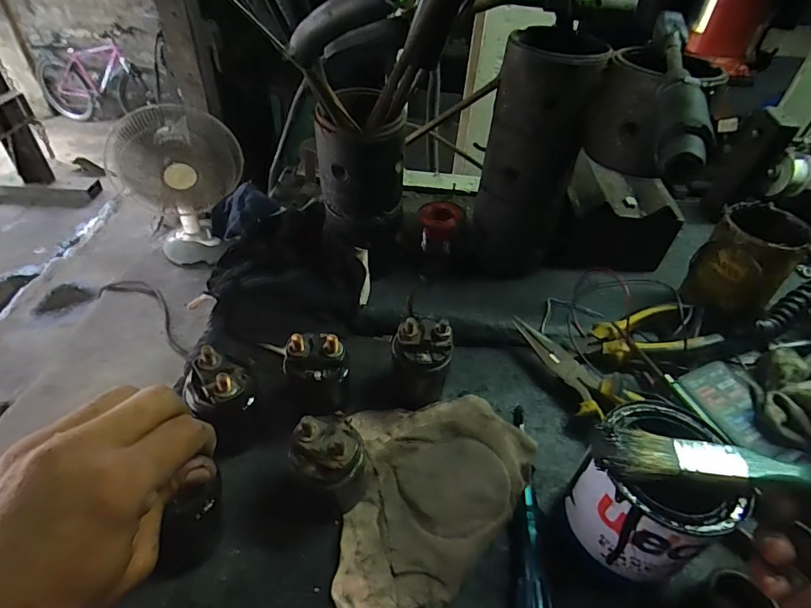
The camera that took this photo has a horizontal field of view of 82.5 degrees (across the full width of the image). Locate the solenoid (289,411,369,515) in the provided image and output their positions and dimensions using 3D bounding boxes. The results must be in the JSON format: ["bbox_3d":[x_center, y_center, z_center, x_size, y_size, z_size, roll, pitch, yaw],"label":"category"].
[{"bbox_3d":[-0.053,0.111,0.324,0.046,0.081,0.054,31,49,25],"label":"solenoid"}]

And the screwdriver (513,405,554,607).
[{"bbox_3d":[0.085,0.153,0.330,0.024,0.029,0.193,6,44,2],"label":"screwdriver"}]

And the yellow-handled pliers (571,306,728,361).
[{"bbox_3d":[0.224,0.028,0.441,0.125,0.018,0.053,-10,44,4],"label":"yellow-handled pliers"}]

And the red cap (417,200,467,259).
[{"bbox_3d":[0.039,-0.084,0.520,0.048,0.045,0.044,2,44,-2],"label":"red cap"}]

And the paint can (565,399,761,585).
[{"bbox_3d":[0.154,0.124,0.299,0.082,0.097,0.081,2,44,-2],"label":"paint can"}]

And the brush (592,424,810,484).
[{"bbox_3d":[0.200,0.093,0.259,0.181,0.012,0.026,7,44,6],"label":"brush"}]

